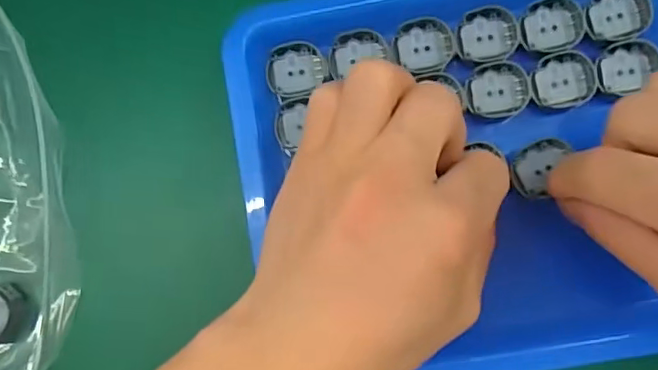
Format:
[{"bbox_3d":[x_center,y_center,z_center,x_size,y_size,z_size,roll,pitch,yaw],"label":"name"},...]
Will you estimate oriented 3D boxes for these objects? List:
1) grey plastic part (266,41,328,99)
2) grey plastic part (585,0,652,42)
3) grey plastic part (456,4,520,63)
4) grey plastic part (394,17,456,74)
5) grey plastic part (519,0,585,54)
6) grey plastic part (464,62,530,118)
[{"bbox_3d":[-0.015,-0.054,0.262,0.027,0.007,0.025,-3,85,3],"label":"grey plastic part"},{"bbox_3d":[0.132,-0.079,0.256,0.027,0.005,0.024,-17,84,1],"label":"grey plastic part"},{"bbox_3d":[0.074,-0.070,0.259,0.029,0.004,0.025,-12,84,2],"label":"grey plastic part"},{"bbox_3d":[0.044,-0.064,0.261,0.026,0.007,0.026,0,85,3],"label":"grey plastic part"},{"bbox_3d":[0.103,-0.074,0.258,0.028,0.006,0.025,-16,84,1],"label":"grey plastic part"},{"bbox_3d":[0.077,-0.044,0.257,0.028,0.005,0.024,-3,85,3],"label":"grey plastic part"}]

